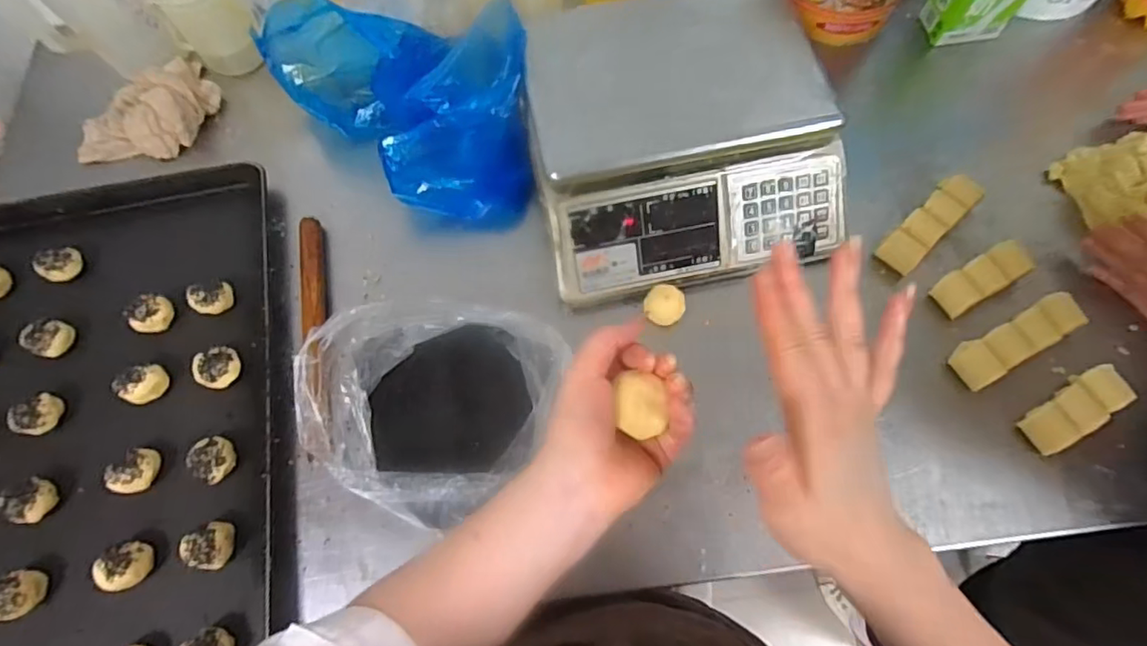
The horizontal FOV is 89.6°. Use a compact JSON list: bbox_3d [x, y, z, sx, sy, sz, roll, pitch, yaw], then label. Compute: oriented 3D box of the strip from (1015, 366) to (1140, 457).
[{"bbox_3d":[0.509,0.089,0.587,0.110,0.030,0.044,-33,71,-11],"label":"strip"}]

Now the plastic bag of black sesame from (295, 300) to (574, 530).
[{"bbox_3d":[-0.148,0.081,0.581,0.232,0.082,0.216,10,69,5],"label":"plastic bag of black sesame"}]

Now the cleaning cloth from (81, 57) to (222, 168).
[{"bbox_3d":[-0.559,-0.272,0.759,0.123,0.065,0.192,38,74,15],"label":"cleaning cloth"}]

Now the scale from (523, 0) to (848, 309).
[{"bbox_3d":[0.115,-0.208,0.650,0.327,0.113,0.306,-11,68,-3],"label":"scale"}]

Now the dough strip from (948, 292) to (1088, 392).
[{"bbox_3d":[0.477,0.017,0.621,0.146,0.029,0.045,-28,70,-10],"label":"dough strip"}]

